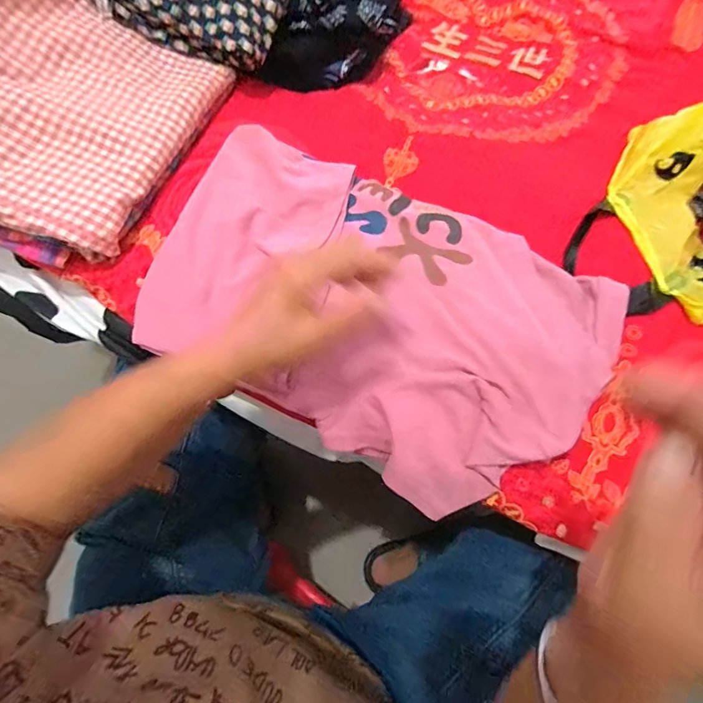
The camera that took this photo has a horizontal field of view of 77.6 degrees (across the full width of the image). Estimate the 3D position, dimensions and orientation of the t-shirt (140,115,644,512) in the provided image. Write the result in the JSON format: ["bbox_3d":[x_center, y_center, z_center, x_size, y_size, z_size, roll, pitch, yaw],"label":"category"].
[{"bbox_3d":[0.015,-0.045,0.413,0.409,0.053,0.257,28,71,8],"label":"t-shirt"}]

